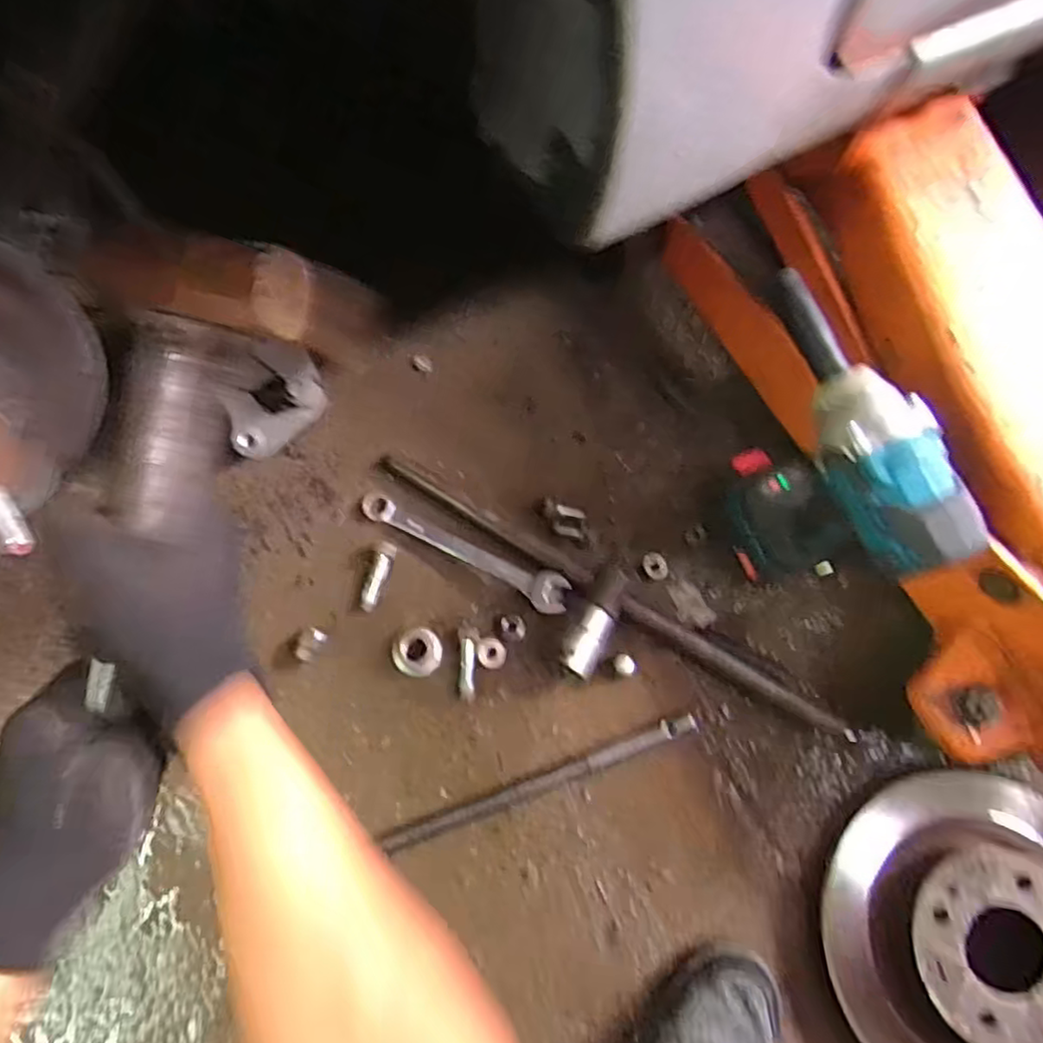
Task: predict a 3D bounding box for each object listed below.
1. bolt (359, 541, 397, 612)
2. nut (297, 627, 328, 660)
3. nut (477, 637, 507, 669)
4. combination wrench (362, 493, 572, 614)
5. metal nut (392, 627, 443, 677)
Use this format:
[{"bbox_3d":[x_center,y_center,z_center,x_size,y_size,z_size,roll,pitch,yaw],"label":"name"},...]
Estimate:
[{"bbox_3d":[-0.130,0.049,0.602,0.020,0.010,0.063,15,75,4],"label":"bolt"},{"bbox_3d":[-0.182,0.108,0.584,0.020,0.019,0.029,28,76,7],"label":"nut"},{"bbox_3d":[-0.026,0.116,0.590,0.025,0.007,0.026,7,74,2],"label":"nut"},{"bbox_3d":[-0.051,0.023,0.606,0.206,0.013,0.034,28,76,7],"label":"combination wrench"},{"bbox_3d":[-0.092,0.114,0.586,0.044,0.013,0.040,7,74,1],"label":"metal nut"}]

